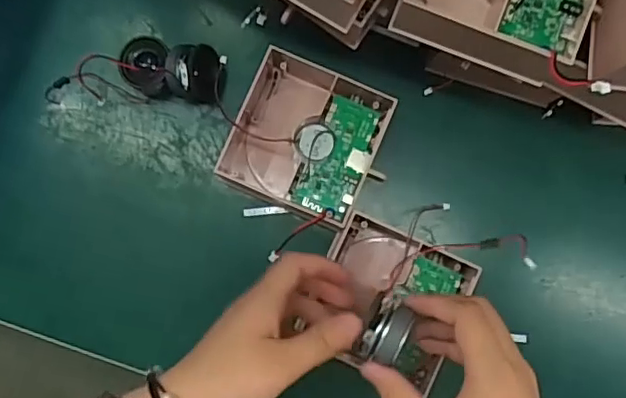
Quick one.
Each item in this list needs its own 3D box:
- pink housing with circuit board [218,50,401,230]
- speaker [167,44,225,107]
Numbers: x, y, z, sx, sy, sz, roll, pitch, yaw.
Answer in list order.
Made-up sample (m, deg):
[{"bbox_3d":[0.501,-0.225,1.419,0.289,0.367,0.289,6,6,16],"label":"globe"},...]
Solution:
[{"bbox_3d":[-0.004,-0.046,0.445,0.109,0.044,0.109,23,86,1],"label":"pink housing with circuit board"},{"bbox_3d":[-0.089,-0.091,0.444,0.039,0.038,0.039,-2,86,-1],"label":"speaker"}]

